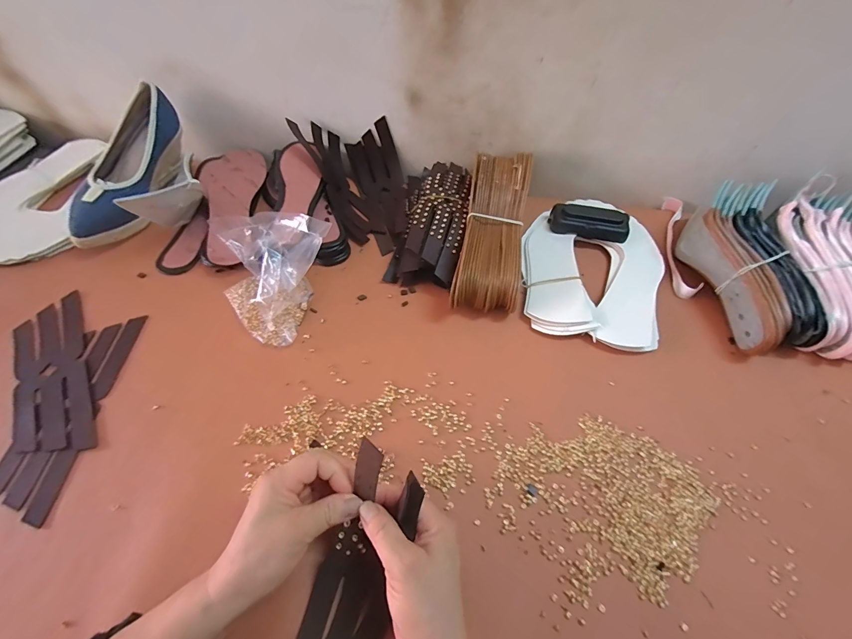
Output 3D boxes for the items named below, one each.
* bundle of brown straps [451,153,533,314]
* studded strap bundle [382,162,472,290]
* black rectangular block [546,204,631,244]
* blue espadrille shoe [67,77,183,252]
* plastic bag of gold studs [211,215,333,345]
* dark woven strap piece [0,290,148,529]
[{"bbox_3d":[0.092,-0.116,0.494,0.084,0.081,0.238,10,58,5],"label":"bundle of brown straps"},{"bbox_3d":[0.014,-0.146,0.526,0.099,0.064,0.222,12,58,6],"label":"studded strap bundle"},{"bbox_3d":[0.240,-0.141,0.542,0.107,0.033,0.045,10,58,5],"label":"black rectangular block"},{"bbox_3d":[-0.428,-0.220,0.519,0.068,0.126,0.241,15,59,8],"label":"blue espadrille shoe"},{"bbox_3d":[-0.195,-0.058,0.440,0.131,0.094,0.125,25,61,13],"label":"plastic bag of gold studs"},{"bbox_3d":[-0.408,0.078,0.398,0.130,0.007,0.246,-4,58,-4],"label":"dark woven strap piece"}]

